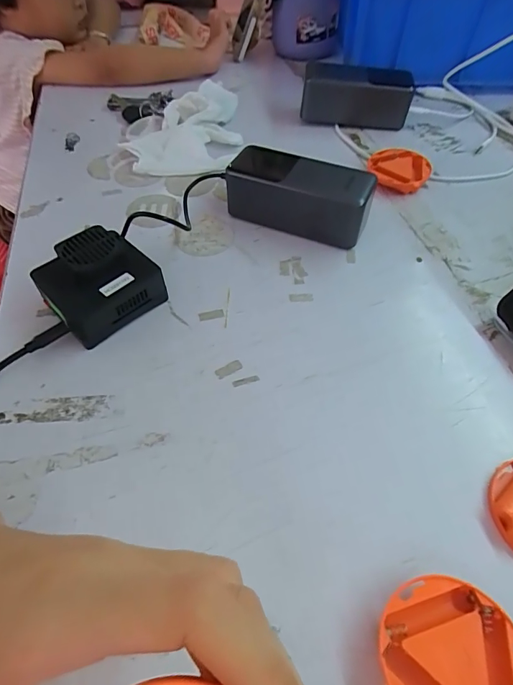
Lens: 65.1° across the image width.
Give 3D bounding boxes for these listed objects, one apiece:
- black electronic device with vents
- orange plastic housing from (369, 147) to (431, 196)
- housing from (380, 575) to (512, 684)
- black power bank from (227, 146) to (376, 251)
[{"bbox_3d":[-0.122,-0.046,0.312,0.065,0.049,0.075,38,61,25],"label":"black electronic device with vents"},{"bbox_3d":[0.155,-0.185,0.437,0.065,0.020,0.061,7,53,5],"label":"orange plastic housing"},{"bbox_3d":[0.089,0.145,0.184,0.063,0.021,0.062,0,52,0],"label":"housing"},{"bbox_3d":[0.040,-0.140,0.383,0.131,0.052,0.057,17,54,13],"label":"black power bank"}]

